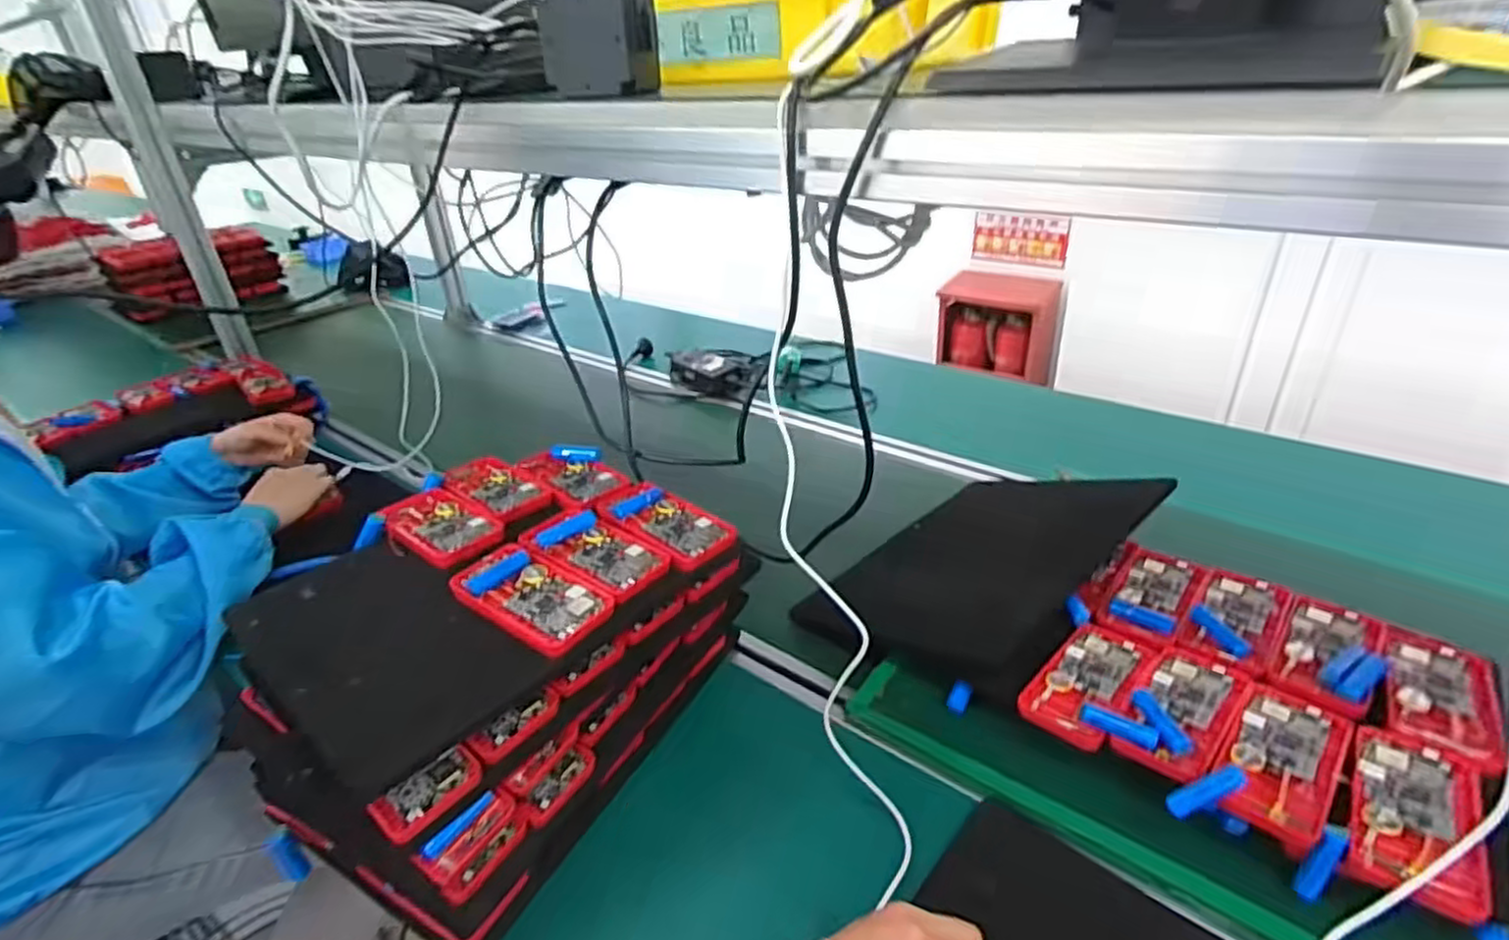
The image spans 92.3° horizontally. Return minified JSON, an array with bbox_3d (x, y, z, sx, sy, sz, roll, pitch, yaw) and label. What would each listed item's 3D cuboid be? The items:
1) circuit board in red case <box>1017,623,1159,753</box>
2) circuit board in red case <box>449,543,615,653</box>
[{"bbox_3d":[0.267,0.168,0.573,0.068,0.013,0.124,23,40,38],"label":"circuit board in red case"},{"bbox_3d":[-0.168,0.095,0.543,0.119,0.016,0.066,17,37,32],"label":"circuit board in red case"}]

